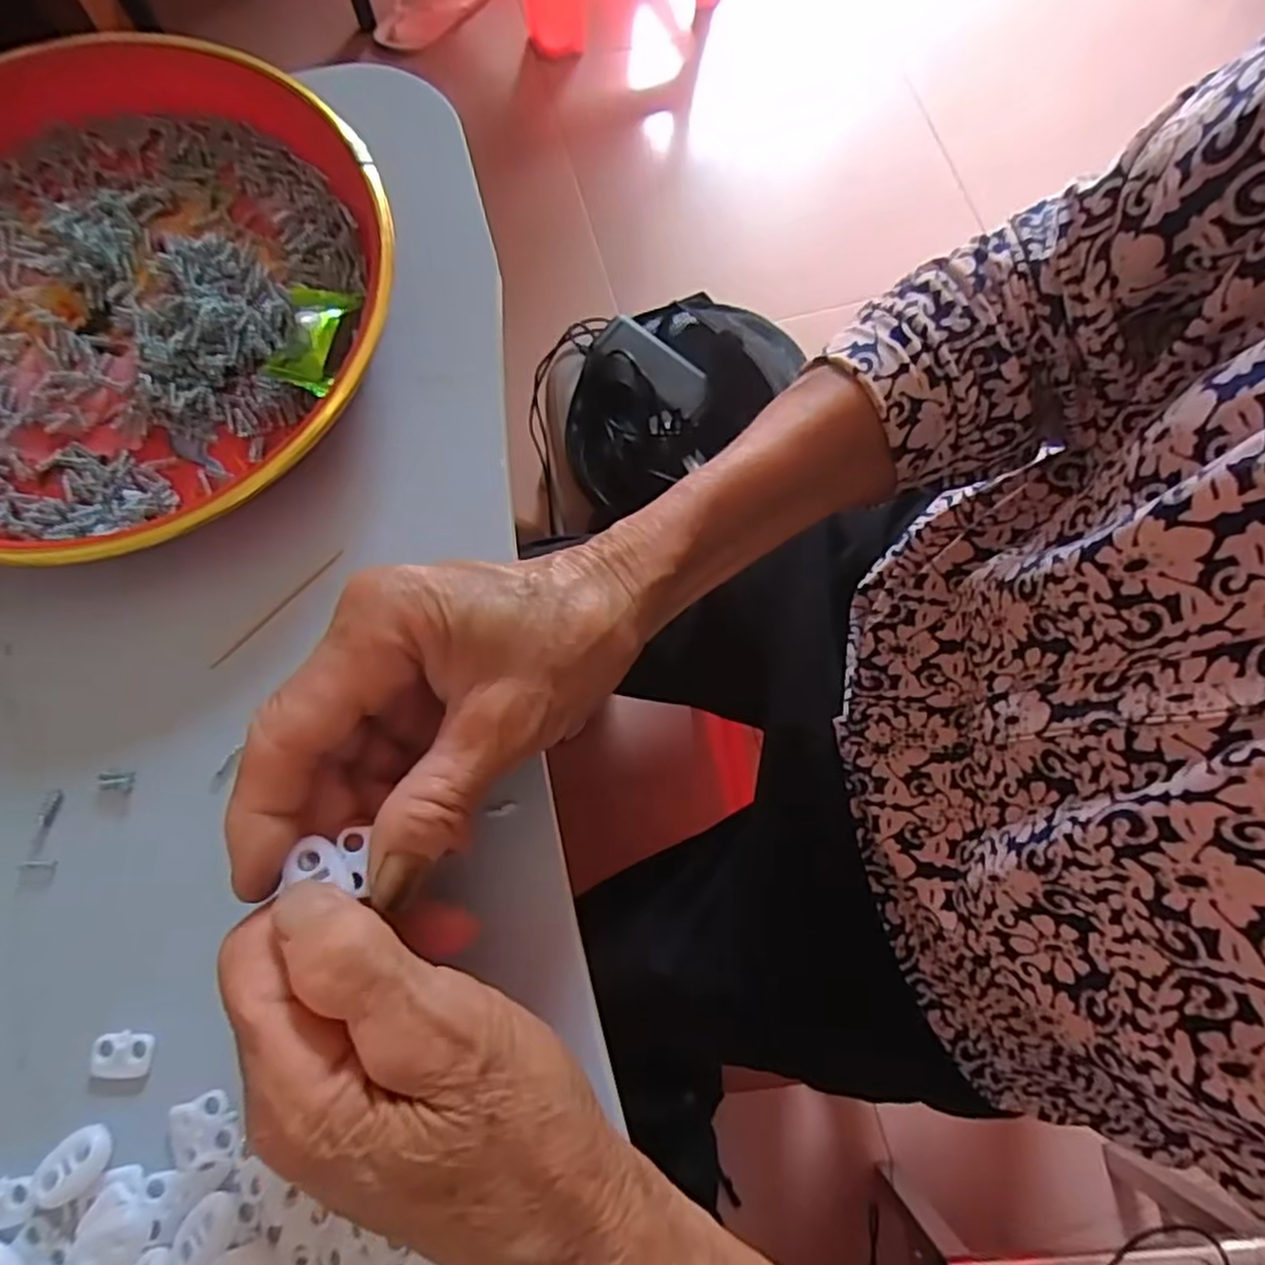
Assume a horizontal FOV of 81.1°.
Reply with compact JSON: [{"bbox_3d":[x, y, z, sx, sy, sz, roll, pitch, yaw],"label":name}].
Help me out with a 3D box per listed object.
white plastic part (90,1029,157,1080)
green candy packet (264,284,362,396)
[{"bbox_3d":[-0.158,0.130,0.228,0.019,0.004,0.013,-2,73,-1],"label":"white plastic part"},{"bbox_3d":[-0.124,-0.114,0.281,0.026,0.012,0.049,7,73,1],"label":"green candy packet"}]

